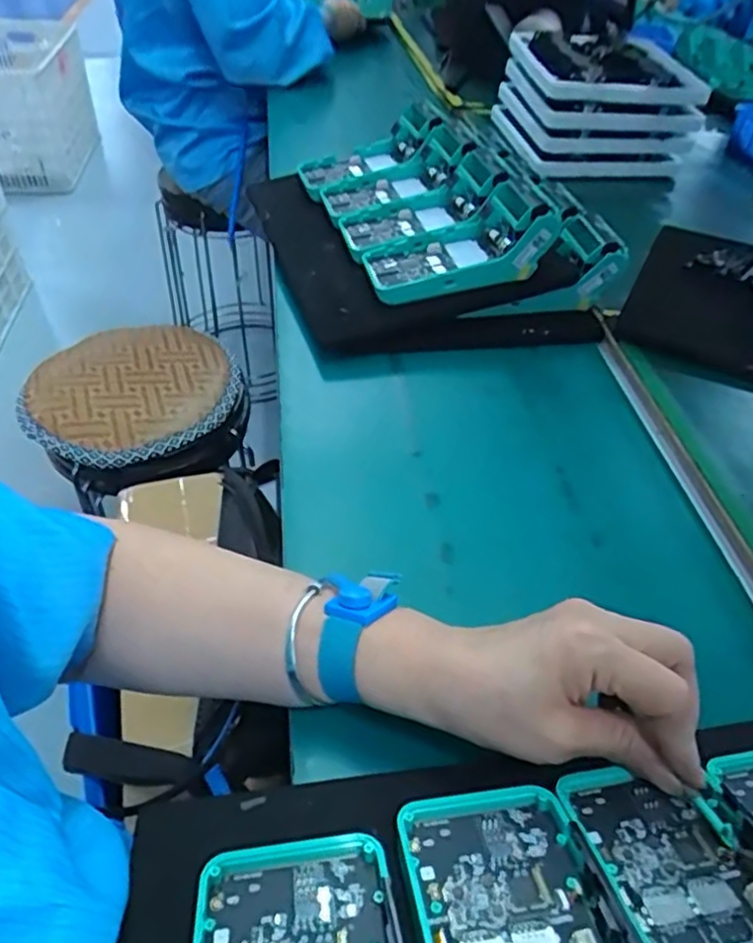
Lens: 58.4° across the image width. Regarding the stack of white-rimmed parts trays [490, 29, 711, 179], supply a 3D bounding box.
[{"bbox_3d":[0.302,-0.513,0.941,0.240,0.113,0.232,-1,45,-1],"label":"stack of white-rimmed parts trays"}]

